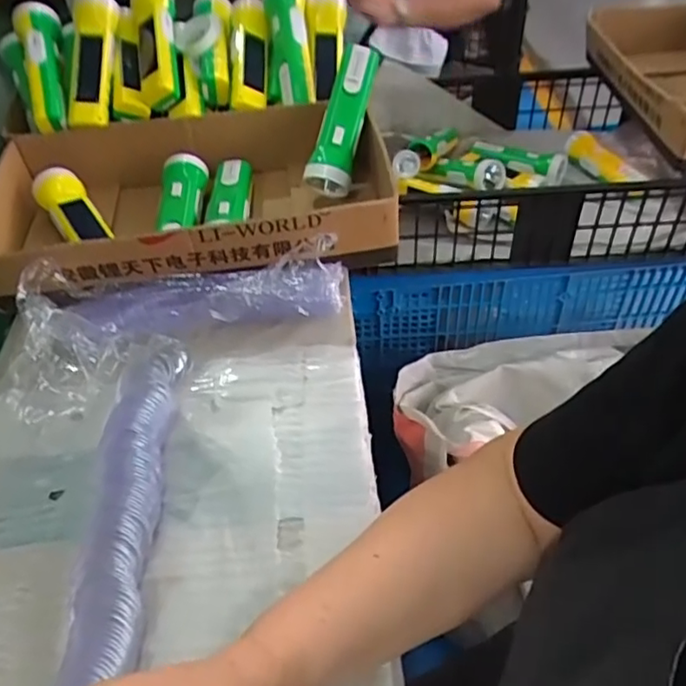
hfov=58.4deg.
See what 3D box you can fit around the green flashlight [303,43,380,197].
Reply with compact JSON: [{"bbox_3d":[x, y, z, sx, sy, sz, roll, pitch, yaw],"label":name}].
[{"bbox_3d":[0.000,-0.243,0.659,0.056,0.059,0.160,16,93,19],"label":"green flashlight"}]

